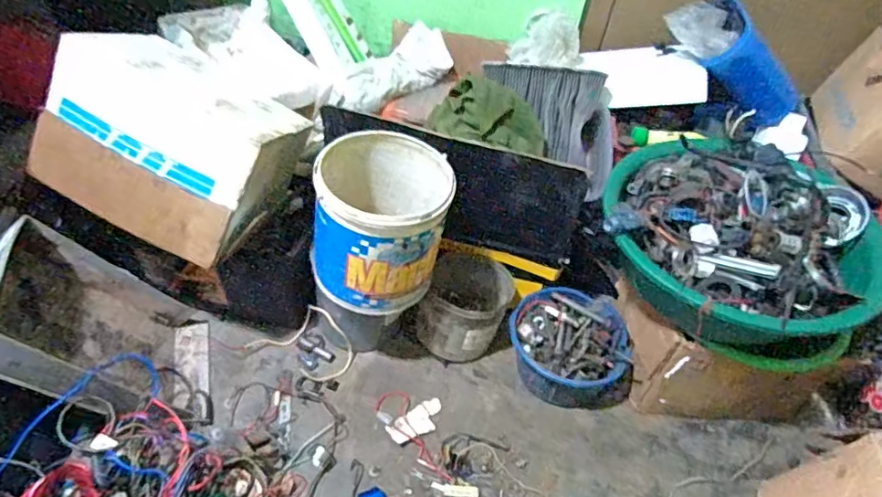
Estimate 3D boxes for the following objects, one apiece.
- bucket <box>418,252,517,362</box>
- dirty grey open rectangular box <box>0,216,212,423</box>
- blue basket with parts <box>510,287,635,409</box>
[{"bbox_3d":[0.036,0.103,0.933,0.129,0.138,0.144,23,46,15],"label":"bucket"},{"bbox_3d":[-0.471,0.115,0.774,0.076,0.329,0.235,-24,49,14],"label":"dirty grey open rectangular box"},{"bbox_3d":[0.208,0.164,0.926,0.191,0.093,0.199,14,45,6],"label":"blue basket with parts"}]

